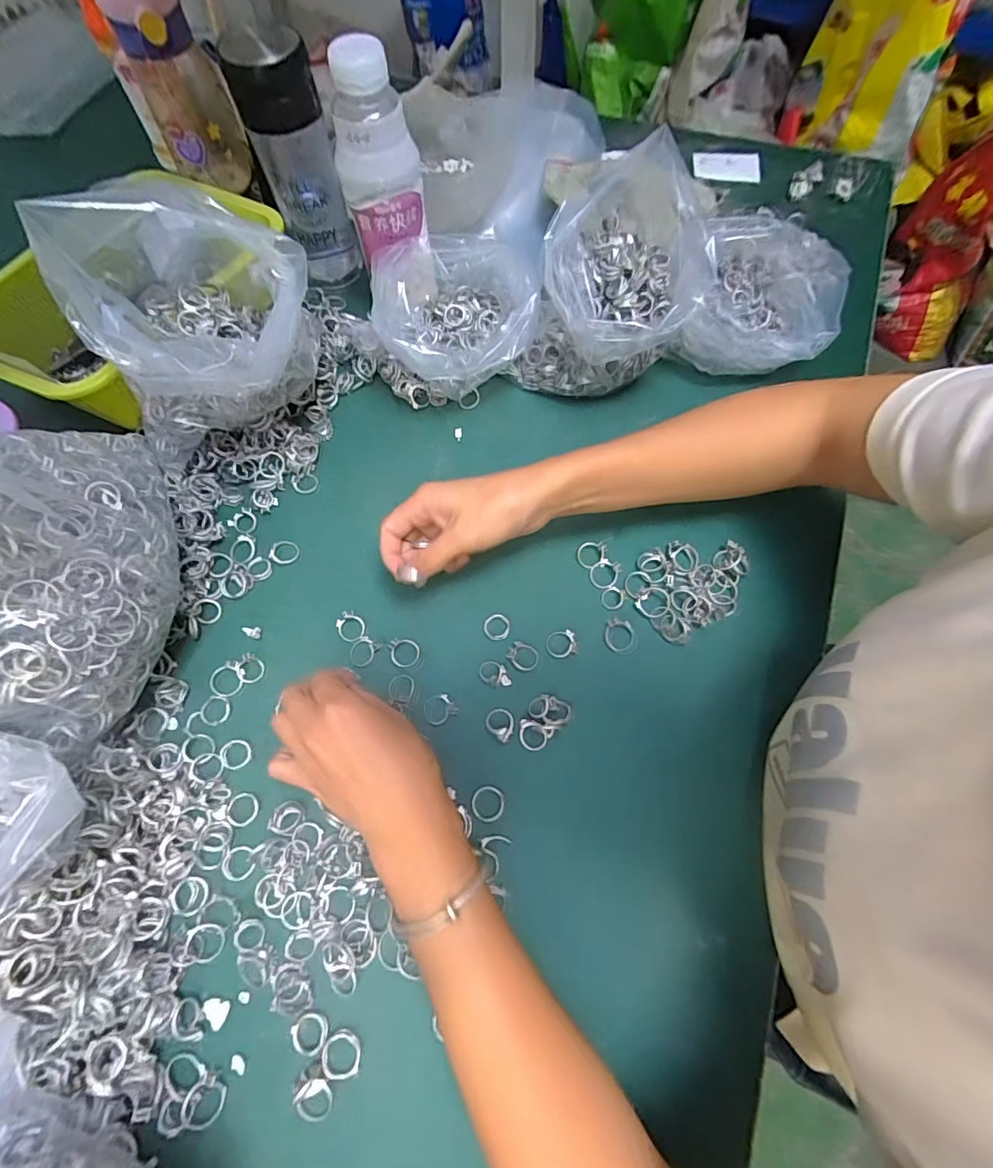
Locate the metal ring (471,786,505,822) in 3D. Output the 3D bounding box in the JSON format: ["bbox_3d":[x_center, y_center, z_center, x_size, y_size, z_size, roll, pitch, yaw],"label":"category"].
[{"bbox_3d":[-0.005,0.147,0.337,0.022,0.004,0.022,0,67,-1],"label":"metal ring"}]

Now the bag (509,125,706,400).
[{"bbox_3d":[0.108,-0.249,0.440,0.121,0.129,0.156,29,69,11],"label":"bag"}]

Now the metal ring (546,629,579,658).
[{"bbox_3d":[0.050,0.045,0.378,0.024,0.004,0.021,-9,67,-4],"label":"metal ring"}]

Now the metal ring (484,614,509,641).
[{"bbox_3d":[0.000,0.033,0.386,0.020,0.004,0.021,0,67,-1],"label":"metal ring"}]

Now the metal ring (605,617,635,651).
[{"bbox_3d":[0.093,0.038,0.379,0.022,0.004,0.025,23,68,9],"label":"metal ring"}]

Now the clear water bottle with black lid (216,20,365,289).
[{"bbox_3d":[-0.181,-0.381,0.463,0.069,0.190,0.060,-14,67,-7],"label":"clear water bottle with black lid"}]

